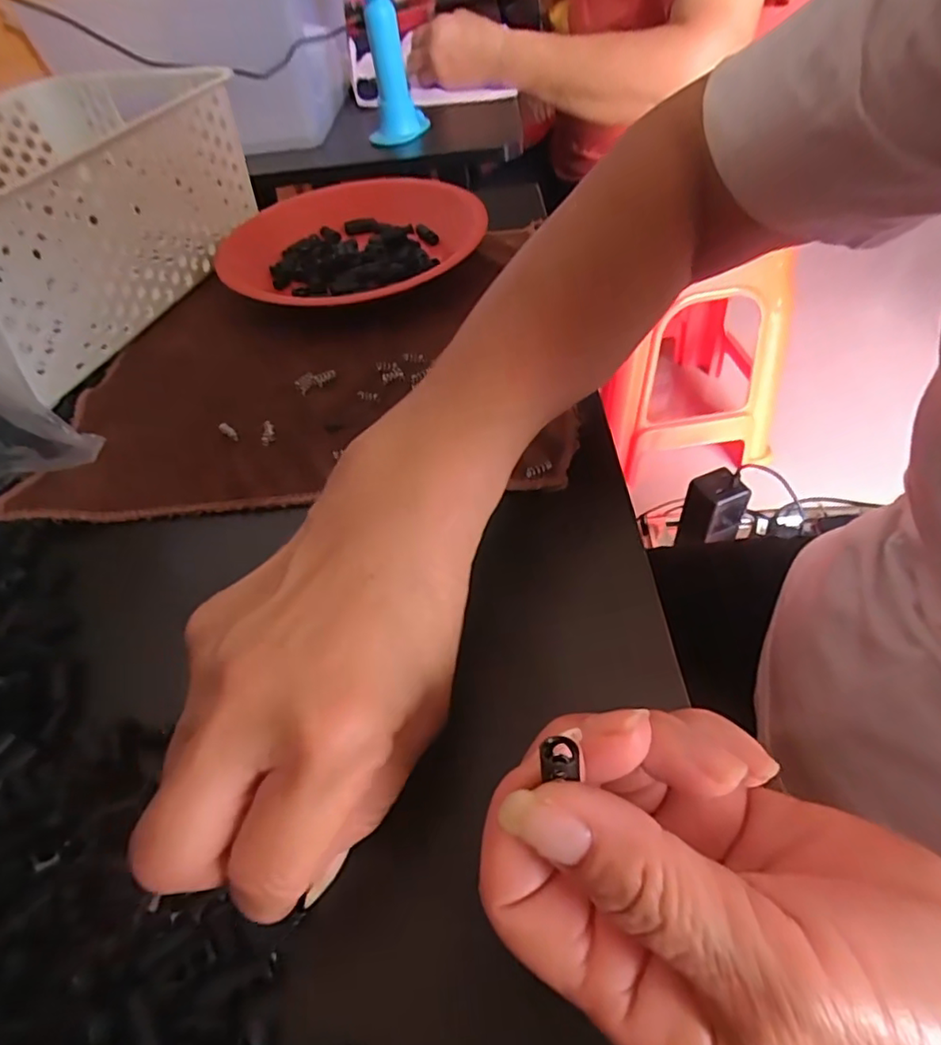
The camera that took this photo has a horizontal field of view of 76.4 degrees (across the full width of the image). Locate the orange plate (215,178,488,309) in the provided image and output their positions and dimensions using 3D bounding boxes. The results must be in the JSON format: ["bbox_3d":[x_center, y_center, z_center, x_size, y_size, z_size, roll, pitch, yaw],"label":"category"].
[{"bbox_3d":[-0.088,-0.208,0.448,0.185,0.032,0.197,-3,50,4],"label":"orange plate"}]

